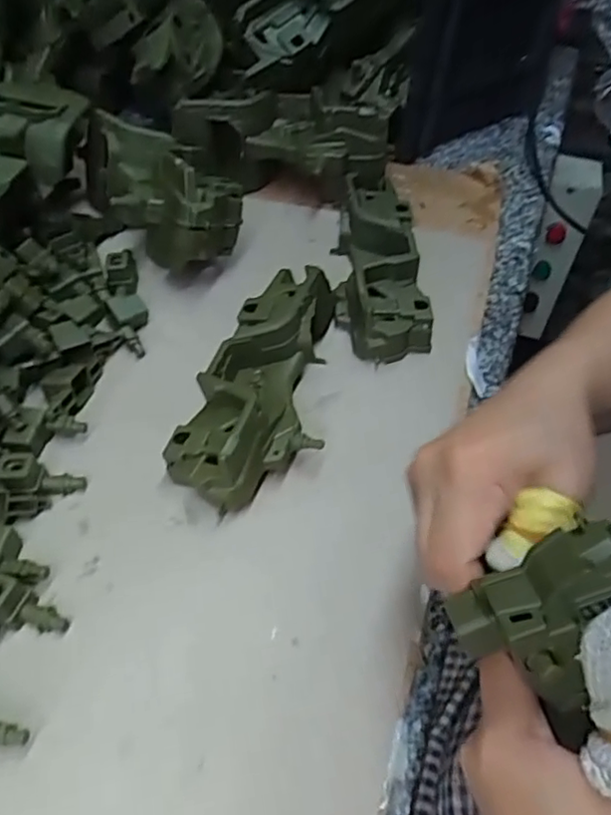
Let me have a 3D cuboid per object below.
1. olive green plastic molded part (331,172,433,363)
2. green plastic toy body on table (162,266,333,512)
[{"bbox_3d":[0.052,-0.115,0.476,0.061,0.040,0.187,-1,51,-1],"label":"olive green plastic molded part"},{"bbox_3d":[-0.021,-0.025,0.398,0.075,0.043,0.184,14,52,10],"label":"green plastic toy body on table"}]

